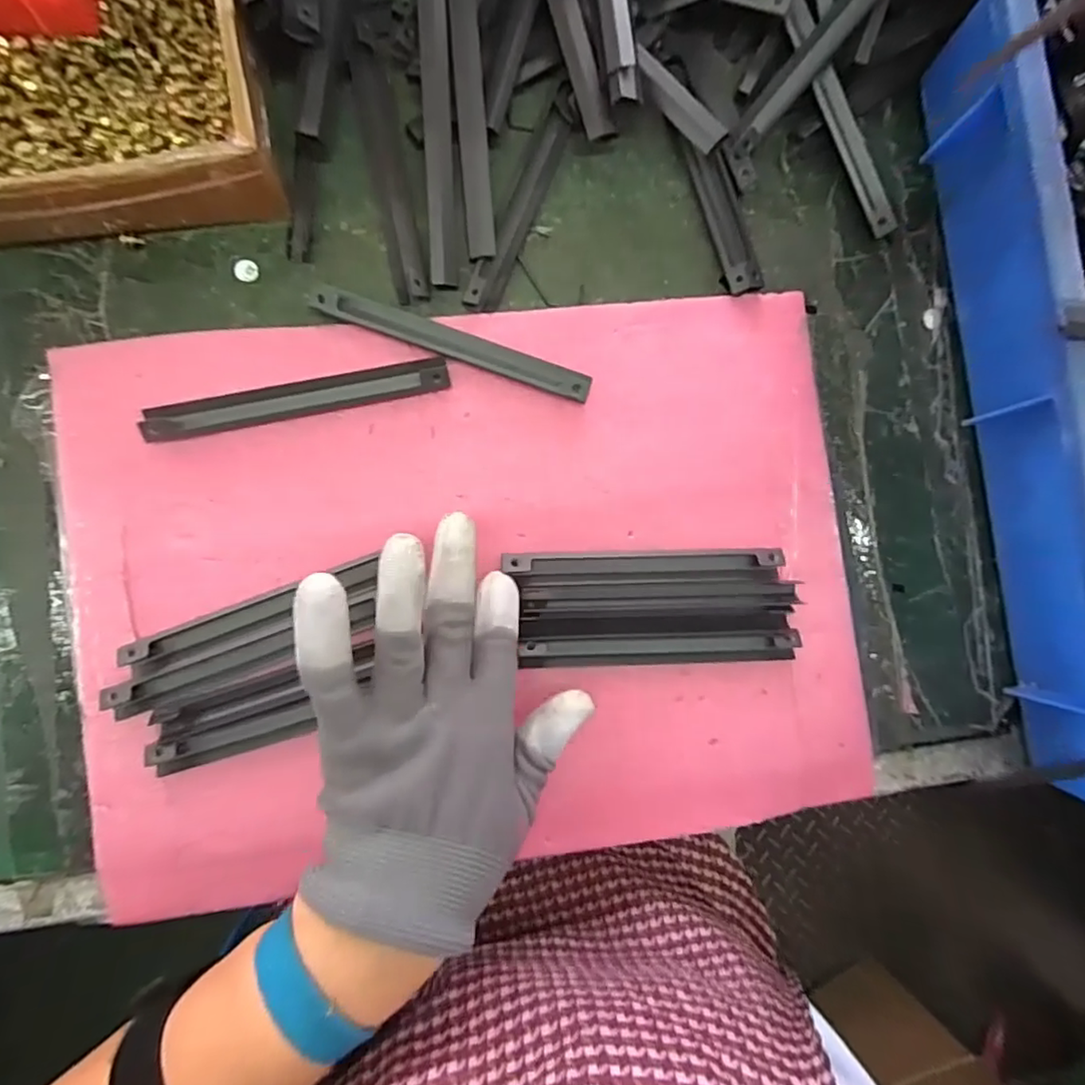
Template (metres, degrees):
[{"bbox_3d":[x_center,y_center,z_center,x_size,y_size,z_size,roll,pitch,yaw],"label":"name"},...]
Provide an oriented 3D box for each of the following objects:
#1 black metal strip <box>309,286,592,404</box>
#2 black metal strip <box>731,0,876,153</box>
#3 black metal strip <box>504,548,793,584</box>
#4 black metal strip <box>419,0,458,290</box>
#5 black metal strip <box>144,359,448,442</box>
[{"bbox_3d":[-0.044,-0.103,0.311,0.143,0.010,0.017,18,86,-4],"label":"black metal strip"},{"bbox_3d":[0.153,-0.271,0.319,0.016,0.011,0.144,41,105,-2],"label":"black metal strip"},{"bbox_3d":[0.054,0.013,0.318,0.144,0.012,0.017,-1,88,-5],"label":"black metal strip"},{"bbox_3d":[-0.053,-0.207,0.308,0.014,0.004,0.146,-4,96,-20],"label":"black metal strip"},{"bbox_3d":[-0.120,-0.072,0.303,0.146,0.011,0.016,-13,89,-5],"label":"black metal strip"}]

